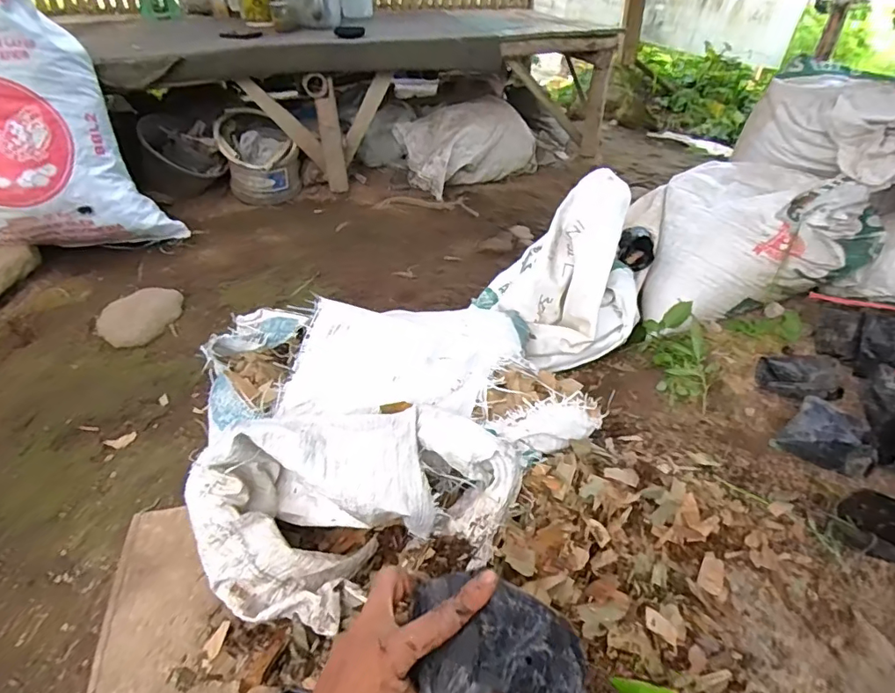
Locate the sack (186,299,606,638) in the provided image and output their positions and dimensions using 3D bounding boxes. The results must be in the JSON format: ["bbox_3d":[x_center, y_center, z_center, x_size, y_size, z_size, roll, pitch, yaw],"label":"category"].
[{"bbox_3d":[-0.069,0.117,0.777,0.590,0.214,0.478,-9,38,-11],"label":"sack"}]

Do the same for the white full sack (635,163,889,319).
[{"bbox_3d":[0.715,-0.252,1.193,0.455,0.258,0.371,12,39,15],"label":"white full sack"}]

